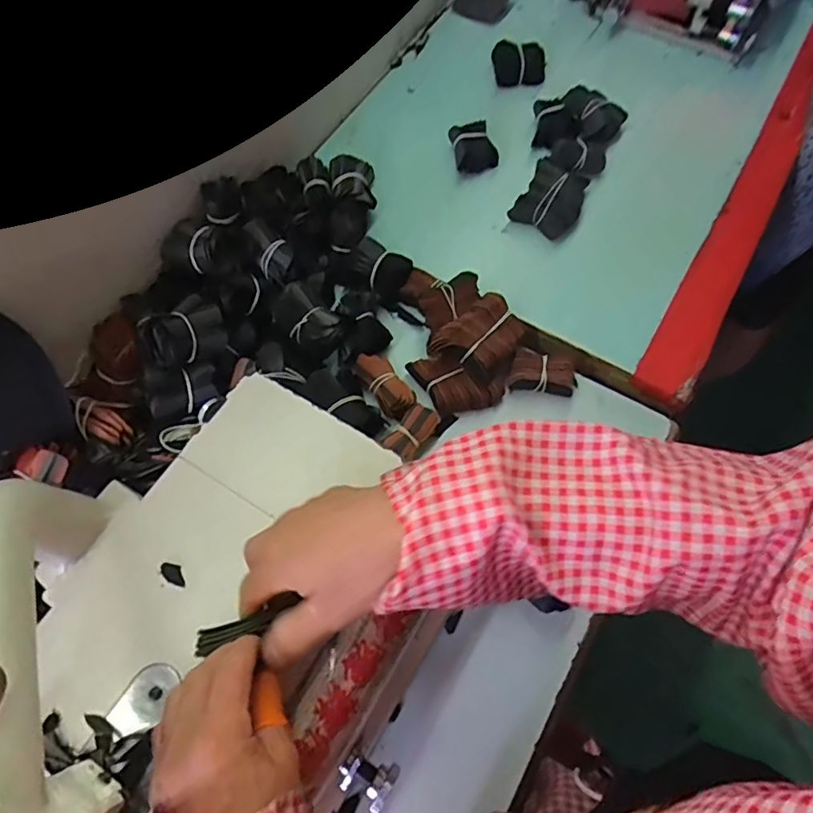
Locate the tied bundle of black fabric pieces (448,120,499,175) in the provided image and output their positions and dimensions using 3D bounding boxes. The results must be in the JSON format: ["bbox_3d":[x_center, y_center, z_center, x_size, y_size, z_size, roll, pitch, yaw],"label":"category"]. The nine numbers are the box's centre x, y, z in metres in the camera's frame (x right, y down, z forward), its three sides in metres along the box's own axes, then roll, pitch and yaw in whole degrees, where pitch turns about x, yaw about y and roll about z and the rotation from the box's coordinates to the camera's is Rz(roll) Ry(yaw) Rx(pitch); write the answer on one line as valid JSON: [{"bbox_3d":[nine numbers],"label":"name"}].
[{"bbox_3d":[0.087,-0.332,0.703,0.054,0.025,0.062,-9,68,-4],"label":"tied bundle of black fabric pieces"}]

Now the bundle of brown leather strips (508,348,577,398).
[{"bbox_3d":[0.148,-0.037,0.590,0.070,0.023,0.046,15,68,6],"label":"bundle of brown leather strips"}]

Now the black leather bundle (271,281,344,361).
[{"bbox_3d":[-0.100,-0.086,0.569,0.049,0.051,0.075,-41,73,-16],"label":"black leather bundle"}]

